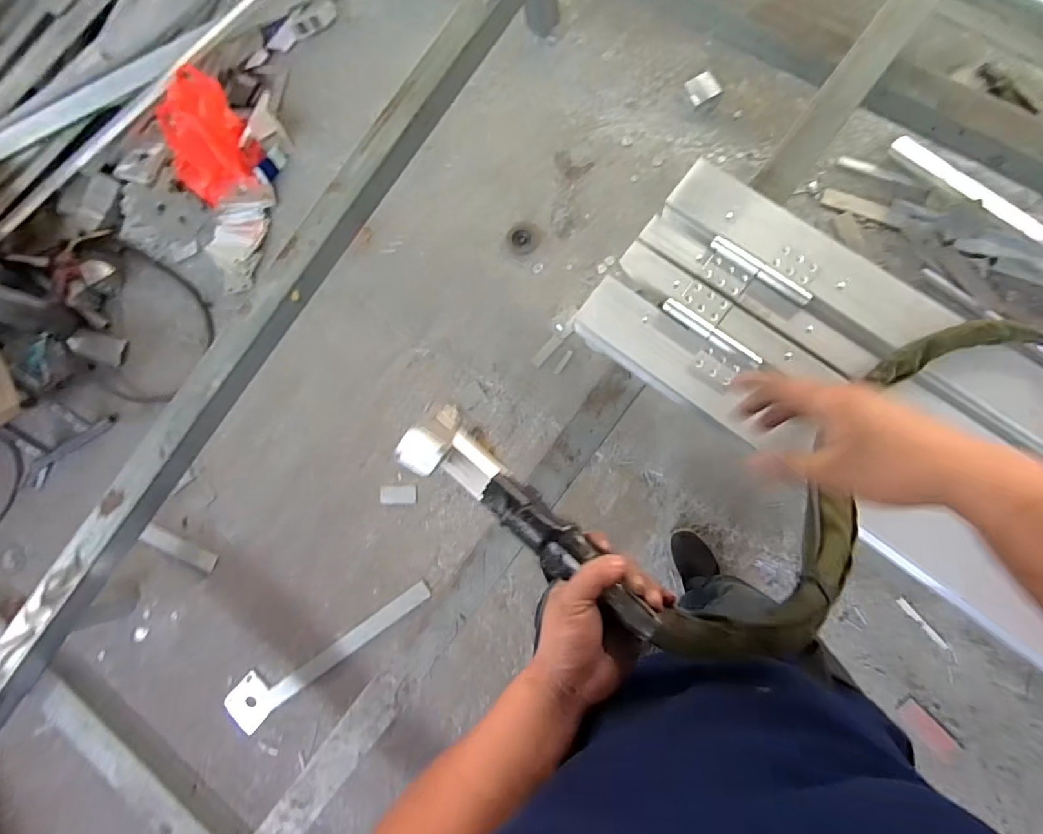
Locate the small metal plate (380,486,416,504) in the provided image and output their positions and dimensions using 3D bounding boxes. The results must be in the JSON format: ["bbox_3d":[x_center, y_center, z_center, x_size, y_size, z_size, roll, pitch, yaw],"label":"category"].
[{"bbox_3d":[-0.355,0.225,1.423,0.105,0.005,0.051,-2,83,6],"label":"small metal plate"}]

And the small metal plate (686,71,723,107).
[{"bbox_3d":[0.538,-0.978,1.467,0.081,0.012,0.085,-21,84,28],"label":"small metal plate"}]

